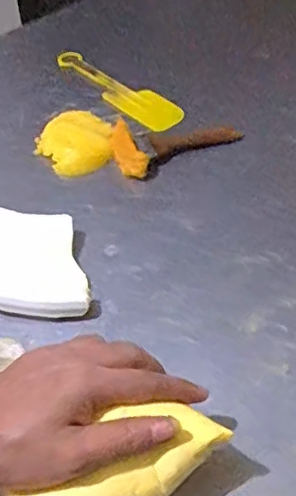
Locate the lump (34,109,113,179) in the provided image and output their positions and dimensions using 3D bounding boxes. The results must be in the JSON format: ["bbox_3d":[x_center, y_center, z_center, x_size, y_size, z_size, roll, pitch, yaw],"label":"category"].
[{"bbox_3d":[-0.070,-0.108,0.615,0.078,0.016,0.076,-1,47,1],"label":"lump"}]

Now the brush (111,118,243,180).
[{"bbox_3d":[0.031,-0.103,0.600,0.131,0.022,0.062,-7,48,-5],"label":"brush"}]

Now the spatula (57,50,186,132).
[{"bbox_3d":[-0.039,-0.186,0.689,0.061,0.010,0.187,-35,55,-27],"label":"spatula"}]

